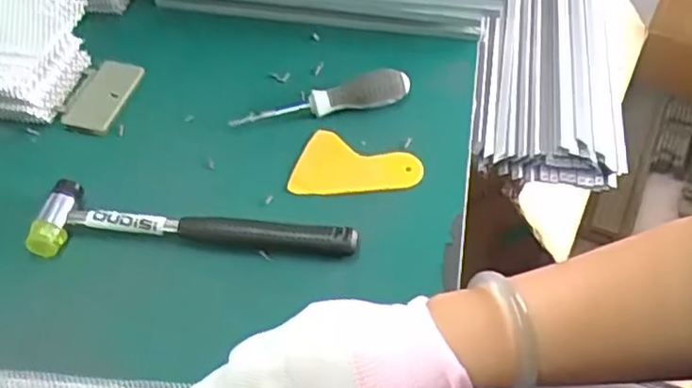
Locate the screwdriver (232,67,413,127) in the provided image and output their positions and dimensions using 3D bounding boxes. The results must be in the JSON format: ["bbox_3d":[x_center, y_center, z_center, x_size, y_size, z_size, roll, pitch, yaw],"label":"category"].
[{"bbox_3d":[-0.022,-0.088,0.589,0.155,0.030,0.027,-8,51,-3],"label":"screwdriver"}]

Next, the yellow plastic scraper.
[{"bbox_3d":[0.009,-0.019,0.555,0.099,0.010,0.066,15,53,14],"label":"yellow plastic scraper"}]

